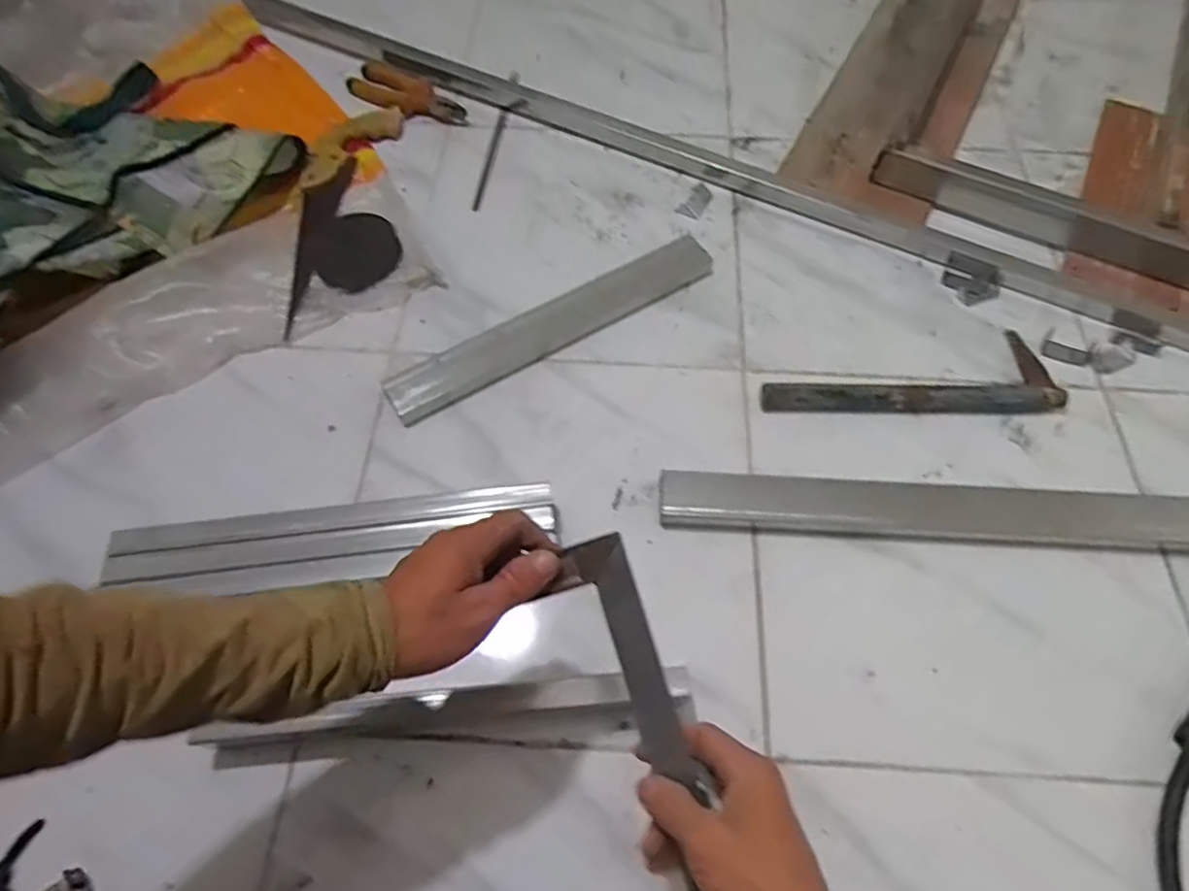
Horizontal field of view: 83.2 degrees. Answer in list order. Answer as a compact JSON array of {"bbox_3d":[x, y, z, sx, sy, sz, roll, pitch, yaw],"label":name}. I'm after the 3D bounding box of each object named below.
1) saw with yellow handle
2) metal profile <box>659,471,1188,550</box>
[{"bbox_3d":[-0.337,-0.299,0.825,0.081,0.031,0.382,10,61,4],"label":"saw with yellow handle"},{"bbox_3d":[0.360,0.065,0.663,0.580,0.011,0.062,3,61,0],"label":"metal profile"}]

